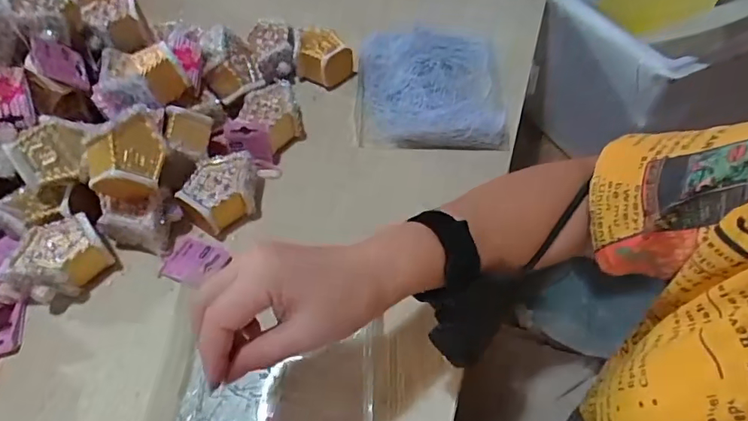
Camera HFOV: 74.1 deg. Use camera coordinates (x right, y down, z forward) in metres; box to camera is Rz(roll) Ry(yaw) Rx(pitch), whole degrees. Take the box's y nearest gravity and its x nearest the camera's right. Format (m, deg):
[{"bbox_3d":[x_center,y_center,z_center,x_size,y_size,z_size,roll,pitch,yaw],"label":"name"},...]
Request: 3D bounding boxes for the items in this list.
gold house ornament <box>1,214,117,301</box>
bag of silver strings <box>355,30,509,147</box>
[{"bbox_3d":[-0.297,0.048,0.467,0.084,0.042,0.063,-36,60,-23],"label":"gold house ornament"},{"bbox_3d":[0.071,-0.168,0.641,0.182,0.032,0.223,0,53,2],"label":"bag of silver strings"}]

